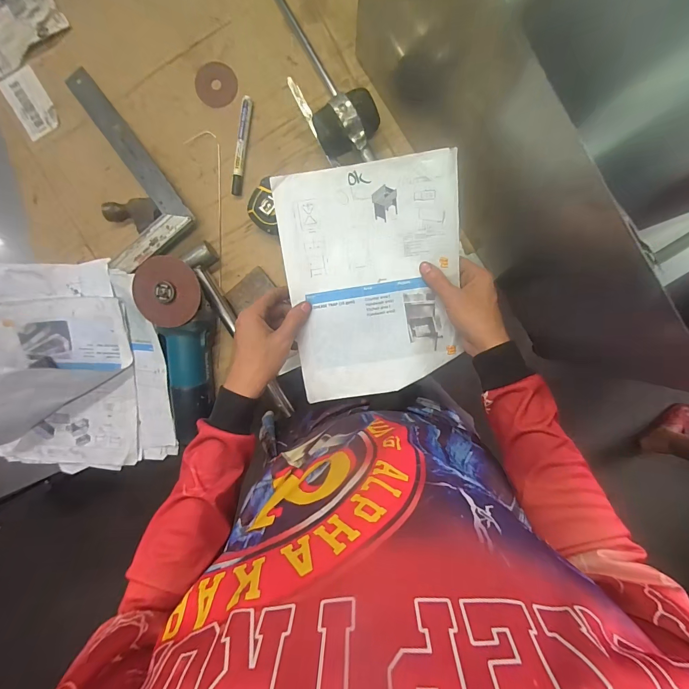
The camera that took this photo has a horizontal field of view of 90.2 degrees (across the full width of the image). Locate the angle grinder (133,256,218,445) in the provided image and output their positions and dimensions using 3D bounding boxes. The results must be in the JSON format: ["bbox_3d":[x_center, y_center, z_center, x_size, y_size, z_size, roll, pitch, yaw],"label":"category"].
[{"bbox_3d":[-0.246,0.006,0.528,0.089,0.072,0.266,0,107,2],"label":"angle grinder"}]

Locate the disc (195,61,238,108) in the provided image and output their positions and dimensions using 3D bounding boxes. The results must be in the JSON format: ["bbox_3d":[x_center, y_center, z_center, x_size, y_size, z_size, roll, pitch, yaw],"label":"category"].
[{"bbox_3d":[-0.197,-0.398,0.527,0.063,0.004,0.063,0,94,0],"label":"disc"}]

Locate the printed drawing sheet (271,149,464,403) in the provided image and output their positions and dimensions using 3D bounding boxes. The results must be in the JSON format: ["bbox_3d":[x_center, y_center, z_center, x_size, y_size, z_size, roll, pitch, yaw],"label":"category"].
[{"bbox_3d":[0.034,-0.077,0.415,0.207,0.077,0.264,-7,86,2],"label":"printed drawing sheet"}]

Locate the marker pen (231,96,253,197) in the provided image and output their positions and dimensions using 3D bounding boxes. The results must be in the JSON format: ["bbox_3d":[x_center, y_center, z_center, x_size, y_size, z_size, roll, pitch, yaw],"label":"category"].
[{"bbox_3d":[-0.158,-0.304,0.529,0.015,0.013,0.139,12,100,3],"label":"marker pen"}]

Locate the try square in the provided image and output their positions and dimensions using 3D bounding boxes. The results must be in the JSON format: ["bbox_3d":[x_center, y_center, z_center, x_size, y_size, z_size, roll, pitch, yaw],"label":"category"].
[{"bbox_3d":[-0.368,-0.265,0.527,0.141,0.013,0.300,-37,85,-1],"label":"try square"}]

